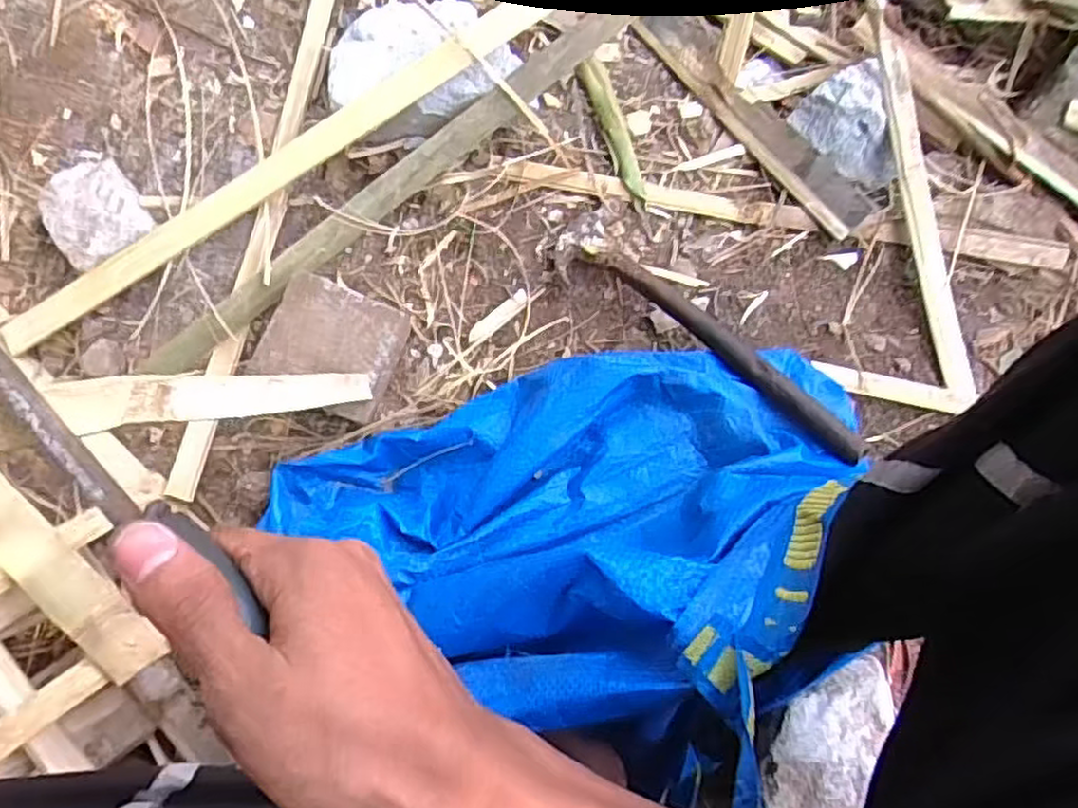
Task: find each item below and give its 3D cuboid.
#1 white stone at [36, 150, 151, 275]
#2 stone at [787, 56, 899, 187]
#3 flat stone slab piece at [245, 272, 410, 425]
[{"bbox_3d":[-0.403,-0.176,0.662,0.076,0.033,0.108,-35,84,-5],"label":"white stone"},{"bbox_3d":[0.275,-0.245,0.655,0.071,0.046,0.102,-17,83,-3],"label":"stone"},{"bbox_3d":[-0.171,-0.045,0.619,0.099,0.055,0.097,20,83,2],"label":"flat stone slab piece"}]

